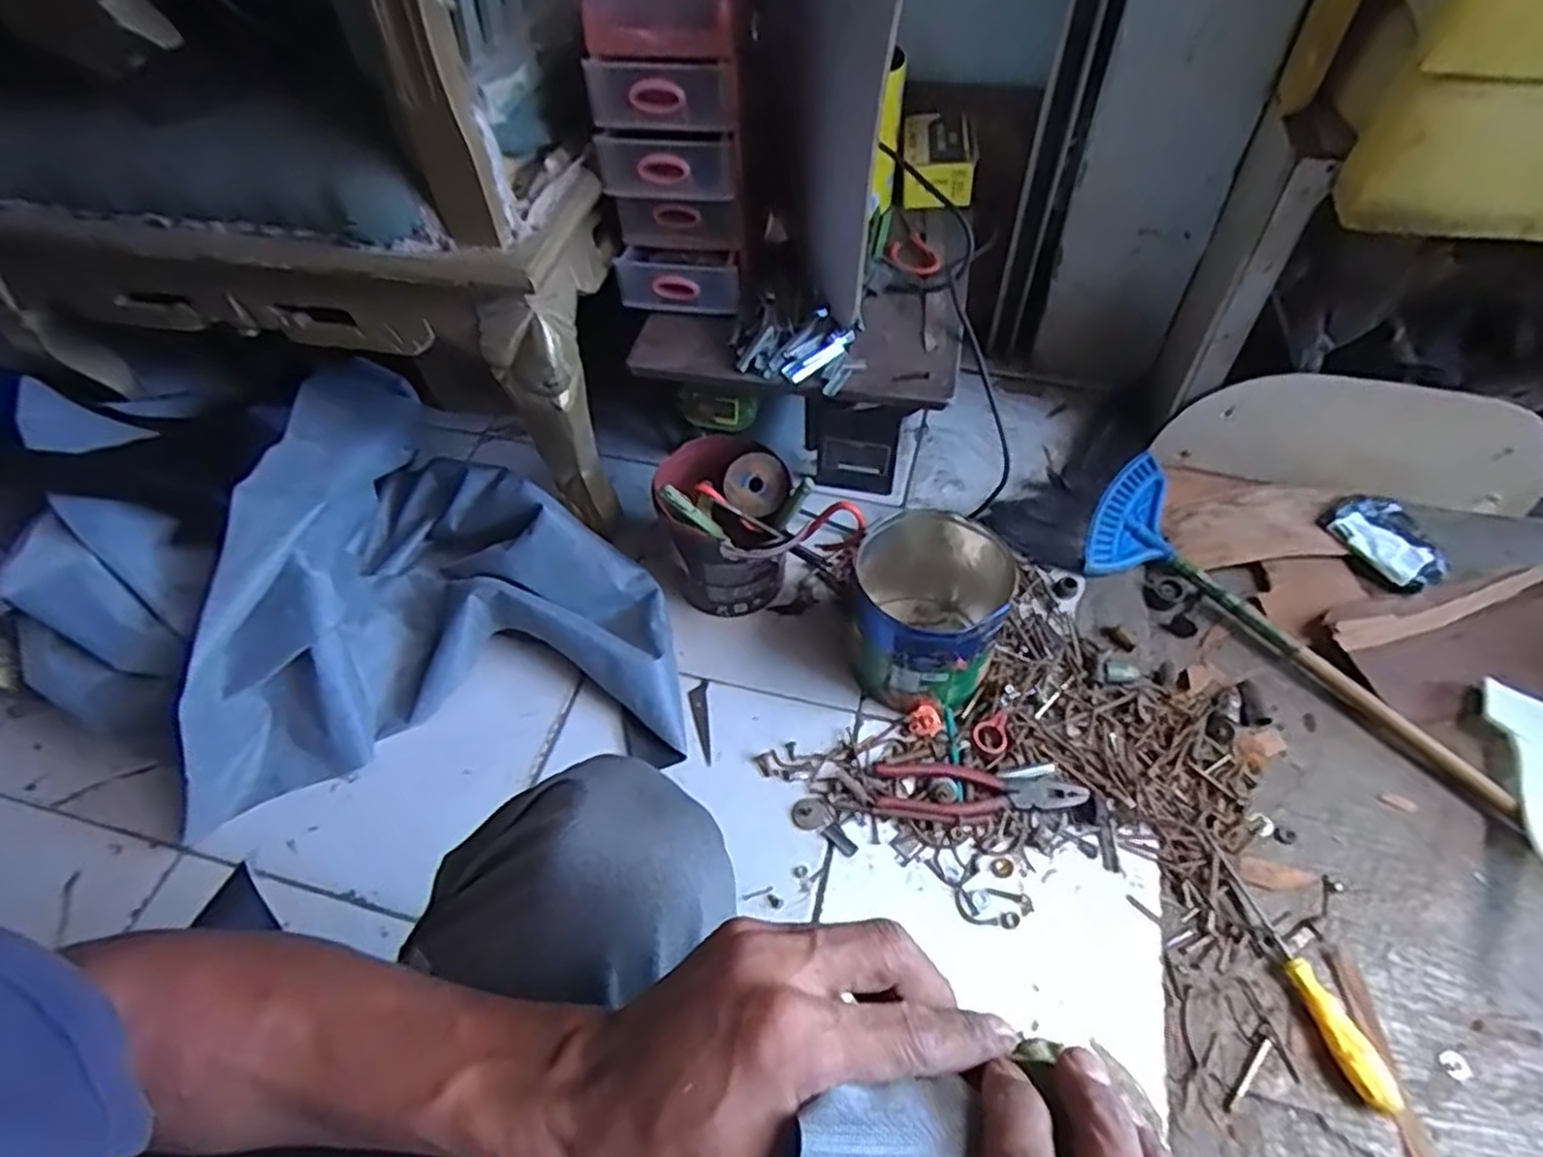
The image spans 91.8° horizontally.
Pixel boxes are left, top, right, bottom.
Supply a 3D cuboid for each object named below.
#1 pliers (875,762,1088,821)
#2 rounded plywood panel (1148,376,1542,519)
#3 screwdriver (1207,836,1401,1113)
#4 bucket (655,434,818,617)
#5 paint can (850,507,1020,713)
[{"bbox_3d":[0.198,0.202,0.709,0.191,0.010,0.052,1,53,5],"label":"pliers"},{"bbox_3d":[0.717,-0.169,0.919,0.418,0.138,0.016,11,37,11],"label":"rounded plywood panel"},{"bbox_3d":[0.445,0.323,0.634,0.030,0.026,0.215,-11,53,-4],"label":"screwdriver"},{"bbox_3d":[-0.037,-0.053,0.826,0.165,0.146,0.143,7,54,10],"label":"bucket"},{"bbox_3d":[0.156,0.032,0.754,0.137,0.155,0.147,-2,53,3],"label":"paint can"}]

